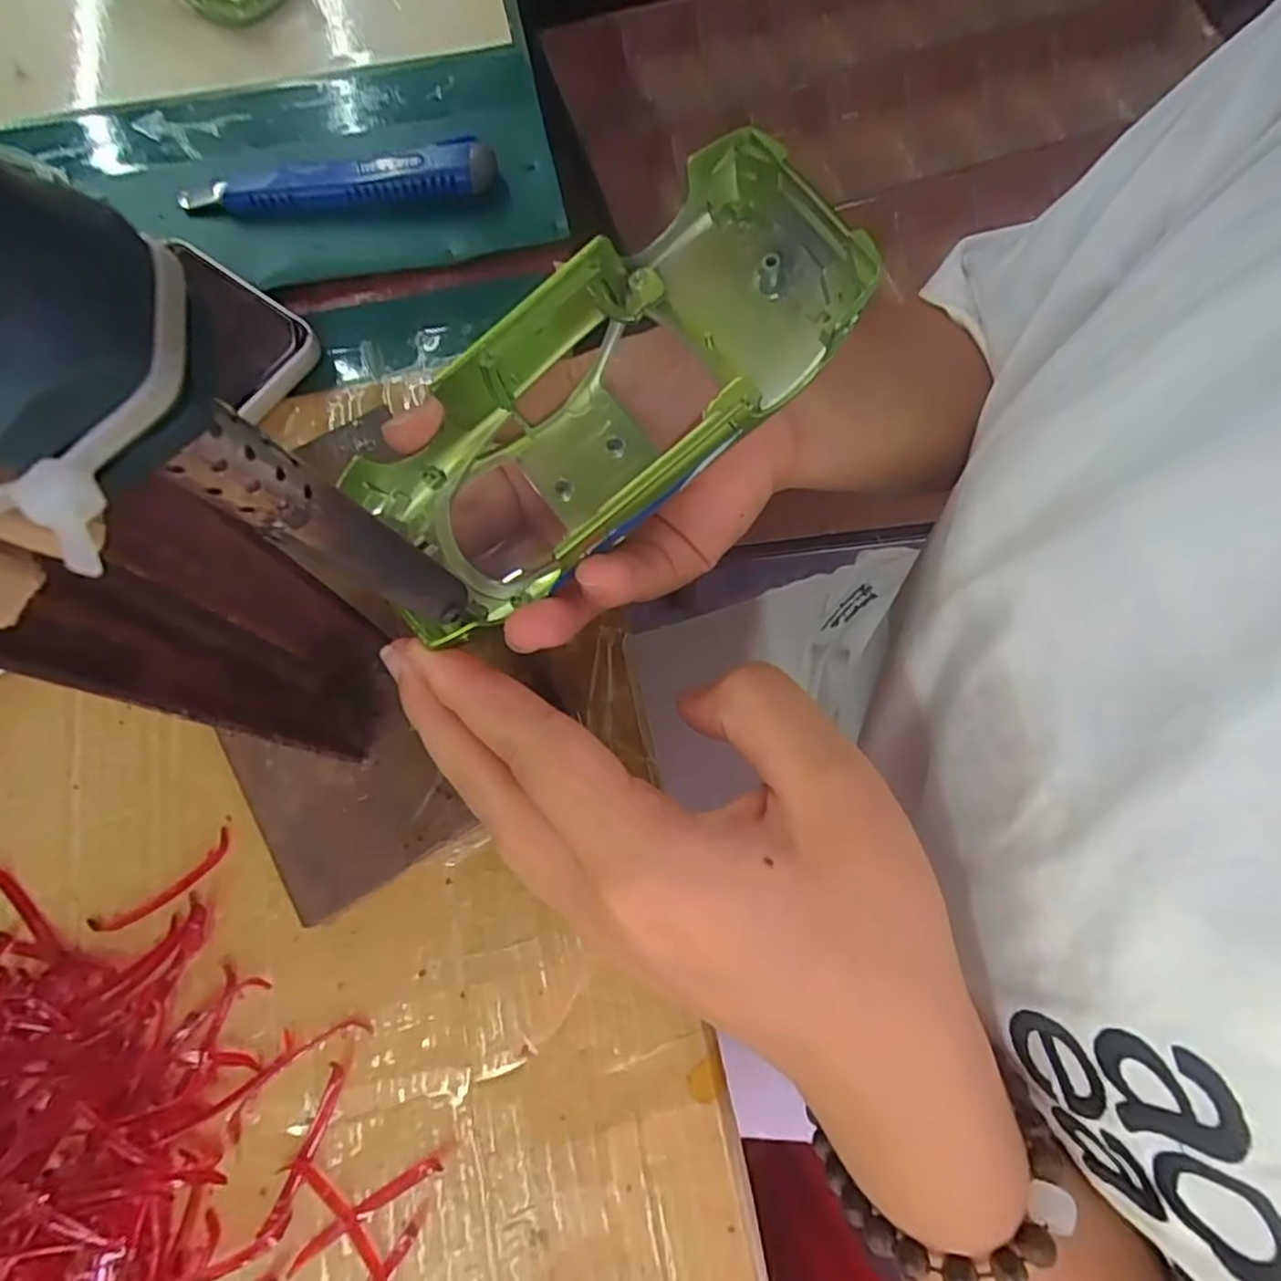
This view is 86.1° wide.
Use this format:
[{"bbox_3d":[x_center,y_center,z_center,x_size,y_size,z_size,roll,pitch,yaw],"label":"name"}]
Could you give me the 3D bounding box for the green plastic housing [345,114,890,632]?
[{"bbox_3d":[-0.012,-0.057,0.171,0.136,0.037,0.057,-33,75,15],"label":"green plastic housing"}]

